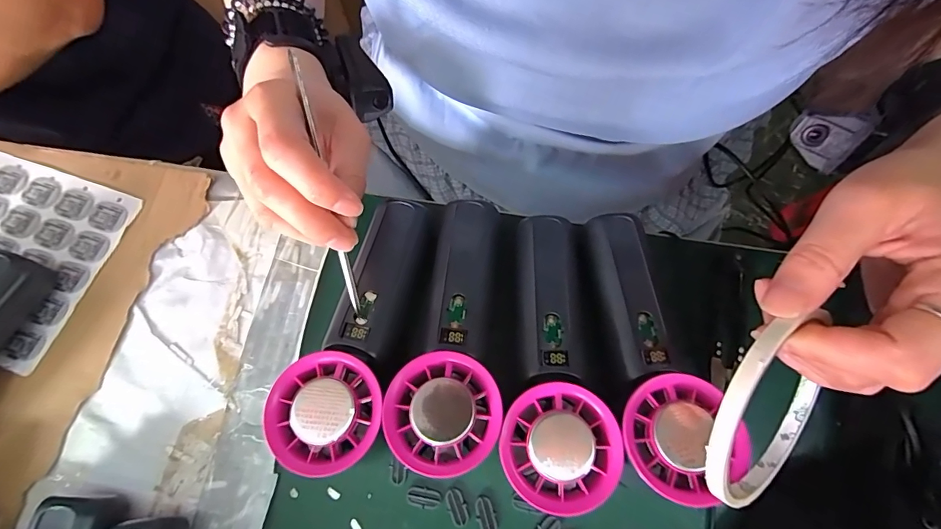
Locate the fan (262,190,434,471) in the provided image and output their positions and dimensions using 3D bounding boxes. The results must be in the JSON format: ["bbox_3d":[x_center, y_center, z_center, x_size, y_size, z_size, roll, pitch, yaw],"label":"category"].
[{"bbox_3d":[-0.062,0.031,0.249,0.059,0.050,0.156,9,73,5],"label":"fan"}]

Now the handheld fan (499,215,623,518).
[{"bbox_3d":[0.046,0.046,0.244,0.052,0.052,0.152,2,72,3],"label":"handheld fan"}]

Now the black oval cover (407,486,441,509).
[{"bbox_3d":[-0.026,0.130,0.243,0.019,0.004,0.009,7,73,4],"label":"black oval cover"}]

